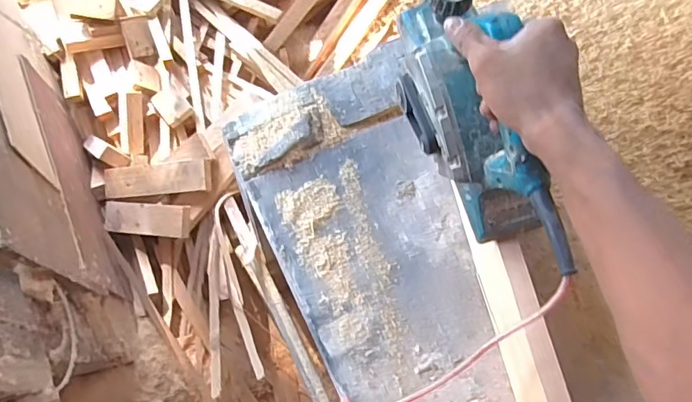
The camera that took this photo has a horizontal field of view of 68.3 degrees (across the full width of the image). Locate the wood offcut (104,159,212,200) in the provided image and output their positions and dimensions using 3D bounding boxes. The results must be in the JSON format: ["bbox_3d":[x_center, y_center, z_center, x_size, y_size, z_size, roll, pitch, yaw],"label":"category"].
[{"bbox_3d":[-0.410,-0.045,1.091,0.275,0.020,0.069,-3,82,21],"label":"wood offcut"}]

